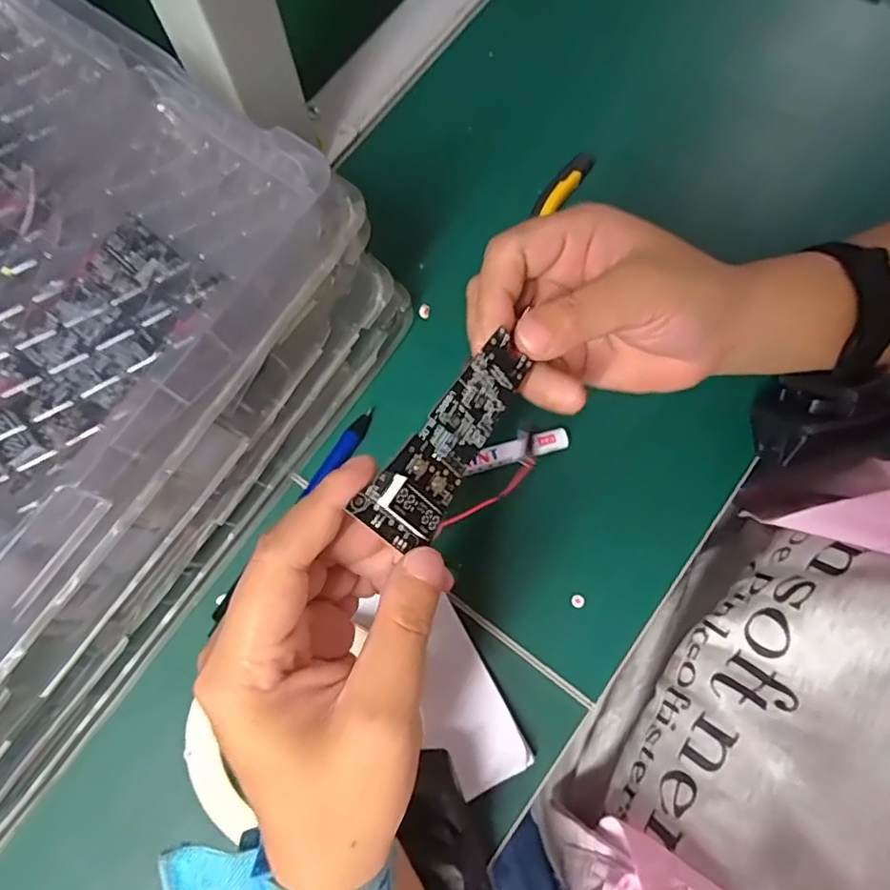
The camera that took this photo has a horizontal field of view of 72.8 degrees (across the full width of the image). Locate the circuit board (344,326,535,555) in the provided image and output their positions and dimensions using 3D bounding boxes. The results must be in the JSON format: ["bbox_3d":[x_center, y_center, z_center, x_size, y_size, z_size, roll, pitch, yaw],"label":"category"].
[{"bbox_3d":[0.005,-0.002,0.197,0.080,0.008,0.026,-51,120,-18],"label":"circuit board"}]

